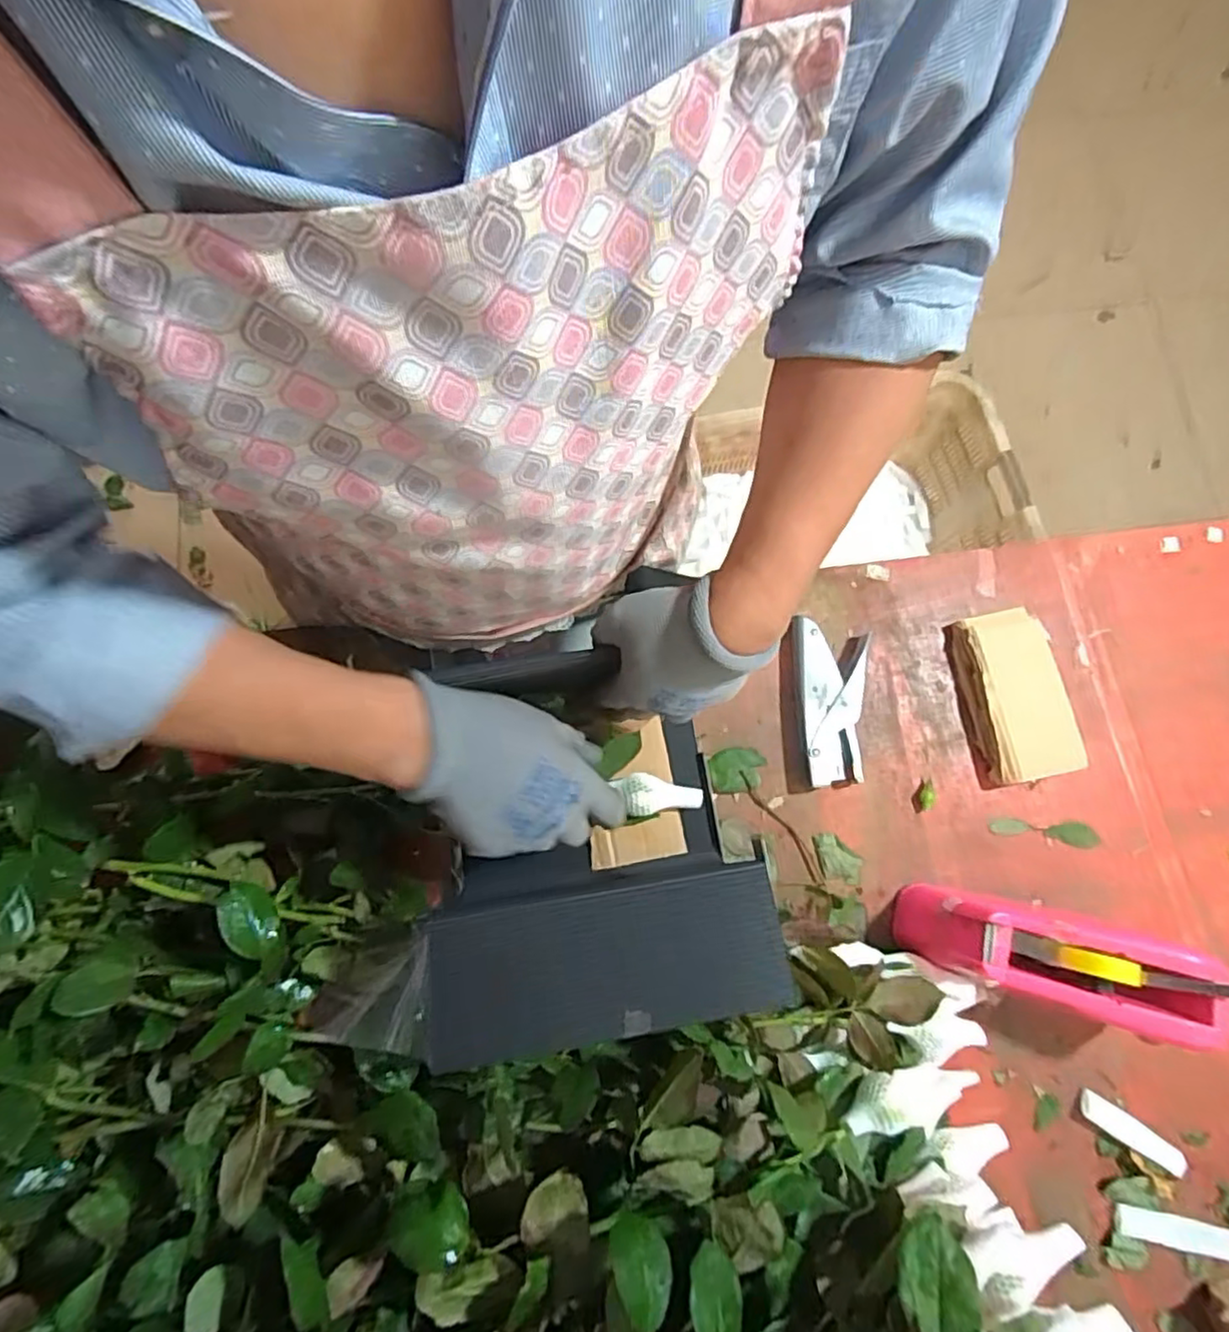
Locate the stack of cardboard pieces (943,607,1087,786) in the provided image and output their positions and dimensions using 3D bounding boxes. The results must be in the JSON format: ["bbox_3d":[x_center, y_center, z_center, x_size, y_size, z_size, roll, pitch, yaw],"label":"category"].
[{"bbox_3d":[0.366,0.027,0.606,0.085,0.029,0.151,-7,78,-3],"label":"stack of cardboard pieces"}]

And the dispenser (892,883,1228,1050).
[{"bbox_3d":[0.342,0.225,0.524,0.206,0.101,0.077,17,78,2],"label":"dispenser"}]

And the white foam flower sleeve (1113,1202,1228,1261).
[{"bbox_3d":[0.446,0.449,0.521,0.099,0.004,0.024,14,78,1],"label":"white foam flower sleeve"}]

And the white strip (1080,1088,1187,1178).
[{"bbox_3d":[0.423,0.381,0.539,0.091,0.006,0.021,32,79,5],"label":"white strip"}]

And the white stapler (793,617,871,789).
[{"bbox_3d":[0.200,0.033,0.600,0.066,0.028,0.150,1,78,-1],"label":"white stapler"}]

